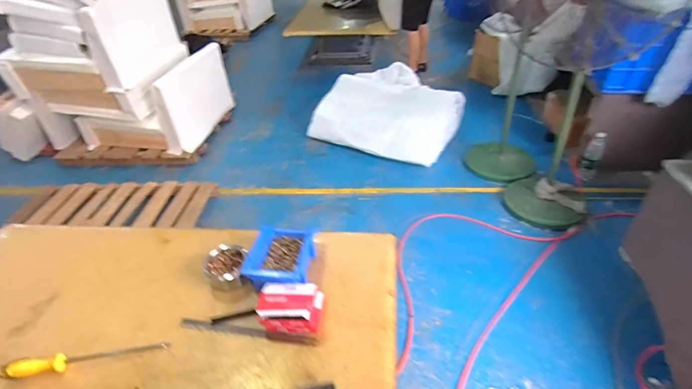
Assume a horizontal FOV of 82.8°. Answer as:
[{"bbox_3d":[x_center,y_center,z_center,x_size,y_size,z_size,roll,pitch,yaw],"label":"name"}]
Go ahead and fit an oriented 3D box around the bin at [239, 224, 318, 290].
[{"bbox_3d":[-0.144,0.136,0.897,0.134,0.075,0.180,2,39,7],"label":"bin"}]

